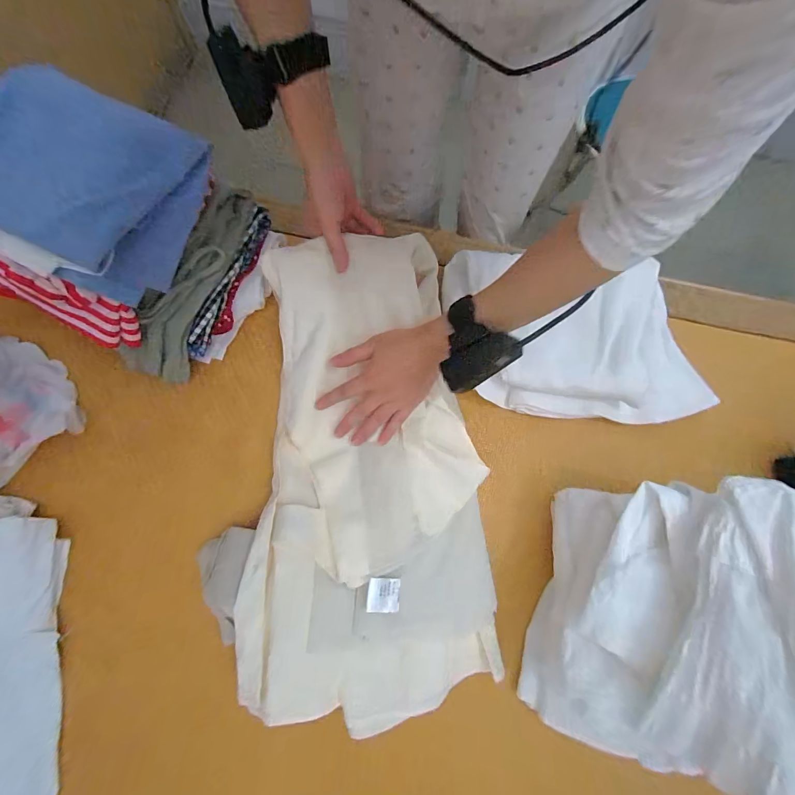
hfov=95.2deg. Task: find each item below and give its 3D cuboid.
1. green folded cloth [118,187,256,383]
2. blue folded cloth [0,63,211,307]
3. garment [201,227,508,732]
[{"bbox_3d":[-0.254,-0.141,0.452,0.058,0.063,0.263,29,92,6],"label":"green folded cloth"},{"bbox_3d":[-0.323,-0.219,0.376,0.190,0.028,0.192,22,87,-24],"label":"blue folded cloth"},{"bbox_3d":[-0.047,0.065,0.409,0.293,0.057,0.497,-1,79,-4],"label":"garment"}]

